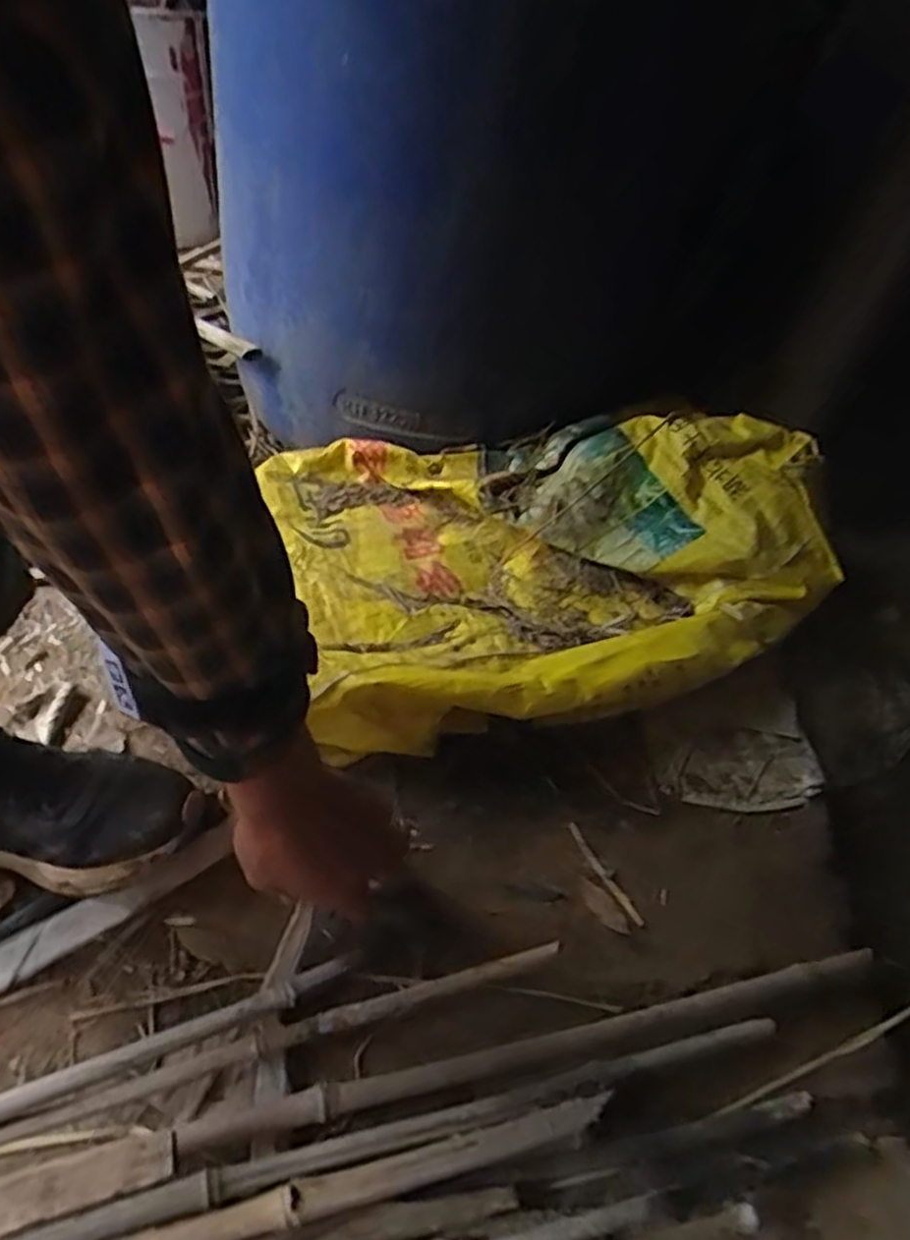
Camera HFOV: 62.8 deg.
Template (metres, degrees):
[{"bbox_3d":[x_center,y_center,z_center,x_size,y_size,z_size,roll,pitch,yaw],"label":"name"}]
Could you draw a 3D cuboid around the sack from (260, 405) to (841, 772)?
[{"bbox_3d":[0.078,-0.069,0.700,0.518,0.128,0.344,-13,52,-16],"label":"sack"}]

